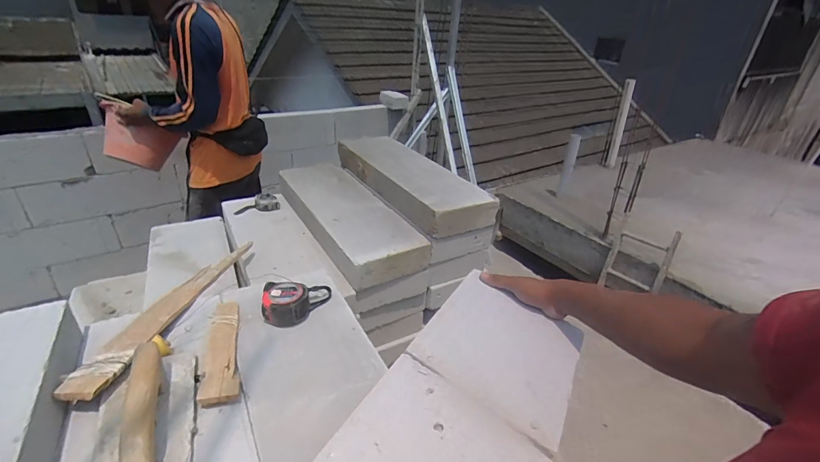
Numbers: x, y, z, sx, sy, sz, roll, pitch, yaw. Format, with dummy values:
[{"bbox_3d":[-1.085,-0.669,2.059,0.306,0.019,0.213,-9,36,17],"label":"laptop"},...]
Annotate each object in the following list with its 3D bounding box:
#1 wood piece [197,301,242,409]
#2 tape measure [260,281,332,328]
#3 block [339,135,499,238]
[{"bbox_3d":[-0.280,0.169,0.587,0.046,0.017,0.210,-6,31,-19],"label":"wood piece"},{"bbox_3d":[-0.193,0.121,0.676,0.117,0.048,0.085,-4,30,-16],"label":"tape measure"},{"bbox_3d":[-0.010,-0.168,1.171,0.197,0.086,0.609,-13,33,-29],"label":"block"}]

